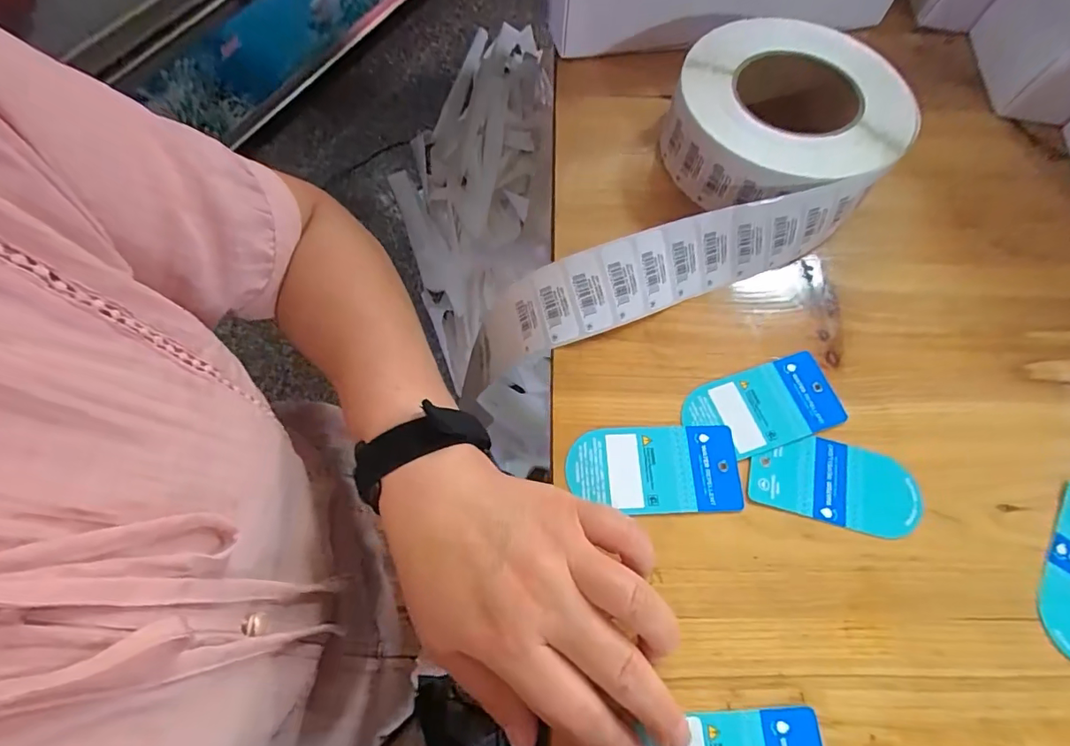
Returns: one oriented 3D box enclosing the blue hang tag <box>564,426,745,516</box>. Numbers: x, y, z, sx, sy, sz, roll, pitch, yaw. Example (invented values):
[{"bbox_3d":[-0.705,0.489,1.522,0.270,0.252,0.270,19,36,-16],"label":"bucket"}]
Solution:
[{"bbox_3d":[0.064,0.053,0.272,0.092,0.005,0.046,-1,69,-3],"label":"blue hang tag"}]

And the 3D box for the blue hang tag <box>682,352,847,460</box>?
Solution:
[{"bbox_3d":[0.132,0.020,0.286,0.090,0.004,0.046,-18,73,-8],"label":"blue hang tag"}]

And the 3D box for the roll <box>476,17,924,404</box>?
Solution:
[{"bbox_3d":[0.113,-0.111,0.310,0.141,0.057,0.315,38,71,12],"label":"roll"}]

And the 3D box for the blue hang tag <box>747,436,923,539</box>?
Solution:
[{"bbox_3d":[0.164,0.059,0.272,0.091,0.004,0.046,15,68,3],"label":"blue hang tag"}]

